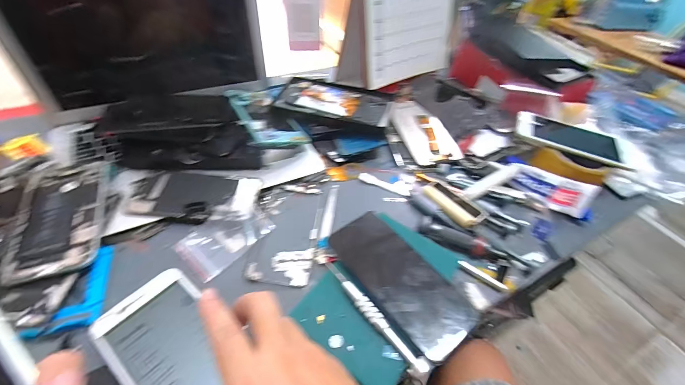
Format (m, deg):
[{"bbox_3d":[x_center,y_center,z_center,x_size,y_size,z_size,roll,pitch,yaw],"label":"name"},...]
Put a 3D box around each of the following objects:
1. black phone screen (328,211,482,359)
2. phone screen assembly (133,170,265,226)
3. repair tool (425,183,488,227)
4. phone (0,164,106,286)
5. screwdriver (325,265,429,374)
[{"bbox_3d":[0.056,0.083,0.304,0.067,0.006,0.153,-31,56,-23],"label":"black phone screen"},{"bbox_3d":[-0.192,0.000,0.362,0.116,0.004,0.061,2,48,-3],"label":"phone screen assembly"},{"bbox_3d":[0.137,0.013,0.379,0.027,0.013,0.085,-18,39,-20],"label":"repair tool"},{"bbox_3d":[-0.305,0.021,0.328,0.077,0.009,0.152,-14,51,-17],"label":"phone"},{"bbox_3d":[0.027,0.110,0.277,0.012,0.005,0.124,-32,58,-29],"label":"screwdriver"}]

